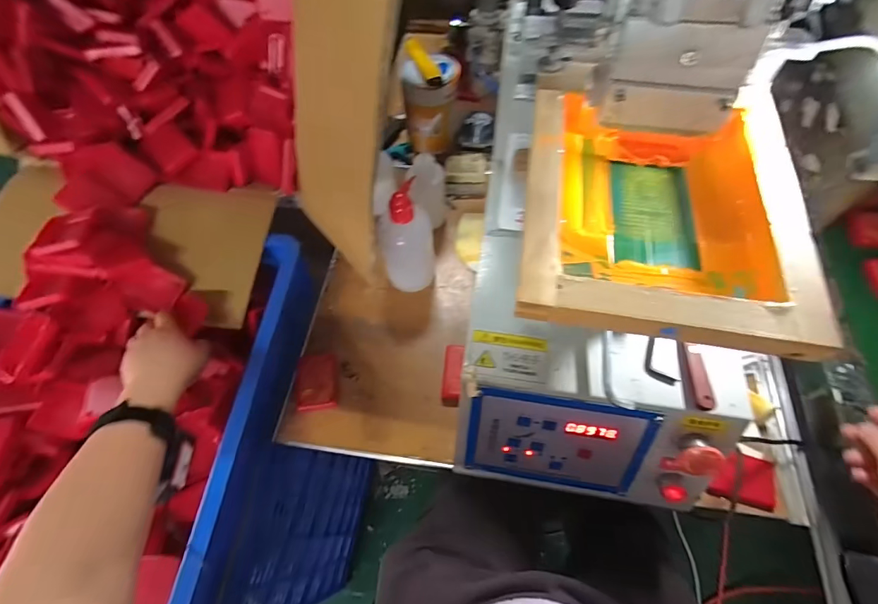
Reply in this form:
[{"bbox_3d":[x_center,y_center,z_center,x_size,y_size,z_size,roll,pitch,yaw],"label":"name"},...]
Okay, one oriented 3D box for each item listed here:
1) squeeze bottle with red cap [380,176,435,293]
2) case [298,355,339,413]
[{"bbox_3d":[-0.046,-0.082,0.605,0.076,0.175,0.079,-9,62,-1],"label":"squeeze bottle with red cap"},{"bbox_3d":[-0.173,0.114,0.585,0.053,0.009,0.081,-8,62,-1],"label":"case"}]

